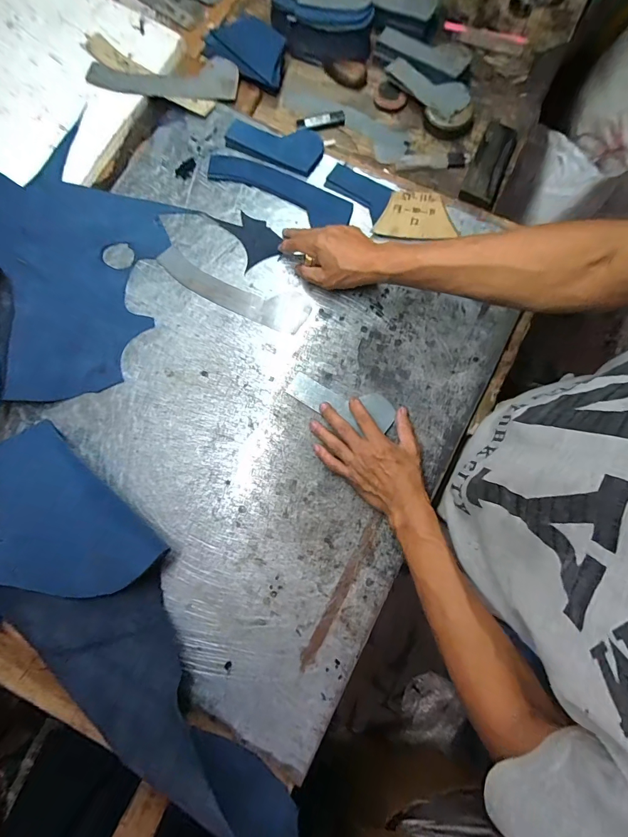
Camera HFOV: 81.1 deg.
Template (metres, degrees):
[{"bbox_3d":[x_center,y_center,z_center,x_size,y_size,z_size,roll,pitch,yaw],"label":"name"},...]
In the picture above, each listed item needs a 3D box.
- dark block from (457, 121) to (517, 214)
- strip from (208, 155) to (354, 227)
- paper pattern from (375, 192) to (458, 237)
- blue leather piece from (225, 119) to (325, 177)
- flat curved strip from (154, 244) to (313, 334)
[{"bbox_3d":[0.281,-0.404,0.586,0.057,0.021,0.175,22,80,4],"label":"dark block"},{"bbox_3d":[-0.052,-0.351,0.560,0.228,0.006,0.059,24,89,4],"label":"strip"},{"bbox_3d":[0.149,-0.304,0.545,0.110,0.004,0.073,3,82,0],"label":"paper pattern"},{"bbox_3d":[-0.059,-0.430,0.566,0.146,0.015,0.076,24,81,4],"label":"blue leather piece"},{"bbox_3d":[-0.118,-0.189,0.534,0.229,0.004,0.061,25,81,4],"label":"flat curved strip"}]

